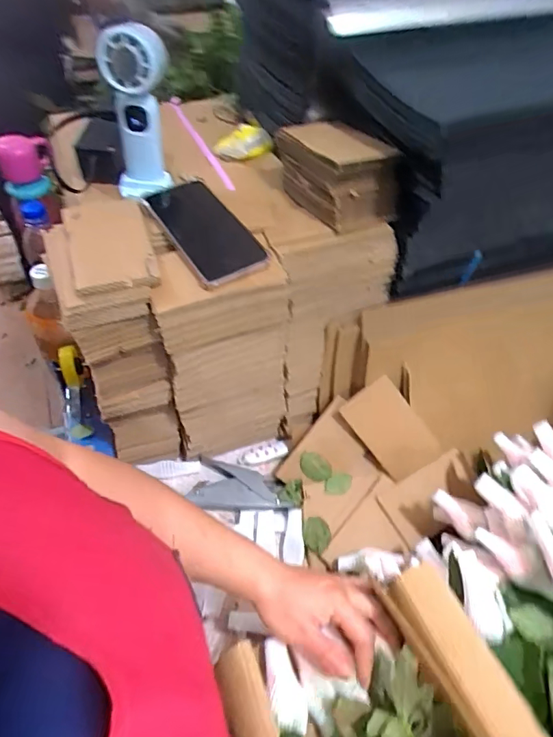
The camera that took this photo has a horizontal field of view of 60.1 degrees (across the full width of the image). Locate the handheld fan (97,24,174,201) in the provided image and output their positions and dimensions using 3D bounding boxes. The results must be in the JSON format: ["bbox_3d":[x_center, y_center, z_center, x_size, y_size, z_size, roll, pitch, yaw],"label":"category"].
[{"bbox_3d":[-0.155,-0.283,0.543,0.071,0.172,0.034,-6,52,-8],"label":"handheld fan"}]

